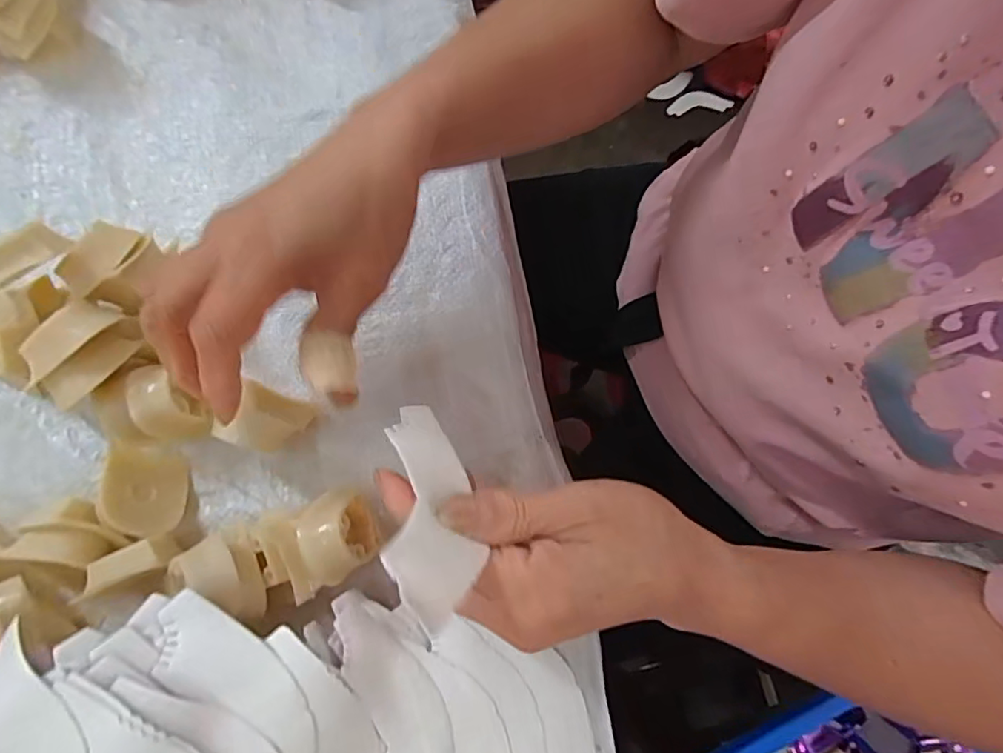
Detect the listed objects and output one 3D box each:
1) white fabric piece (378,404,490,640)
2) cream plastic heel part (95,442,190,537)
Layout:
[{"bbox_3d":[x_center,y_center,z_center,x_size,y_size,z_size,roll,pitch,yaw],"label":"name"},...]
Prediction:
[{"bbox_3d":[-0.025,0.045,0.207,0.028,0.114,0.023,-10,117,-4],"label":"white fabric piece"},{"bbox_3d":[-0.178,0.057,0.282,0.015,0.039,0.044,-34,54,29],"label":"cream plastic heel part"}]

